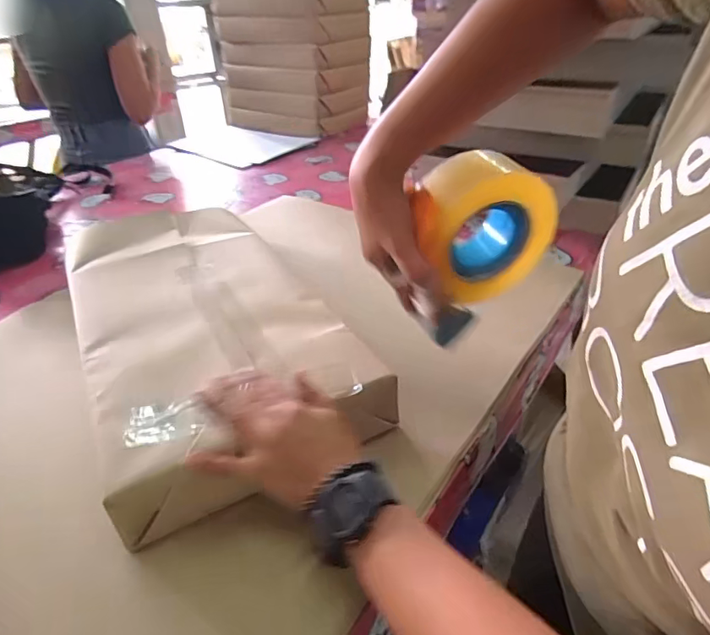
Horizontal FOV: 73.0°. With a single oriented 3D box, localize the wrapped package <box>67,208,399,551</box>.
[{"bbox_3d":[-0.185,-0.008,0.572,0.251,0.070,0.502,-19,39,-23],"label":"wrapped package"}]

